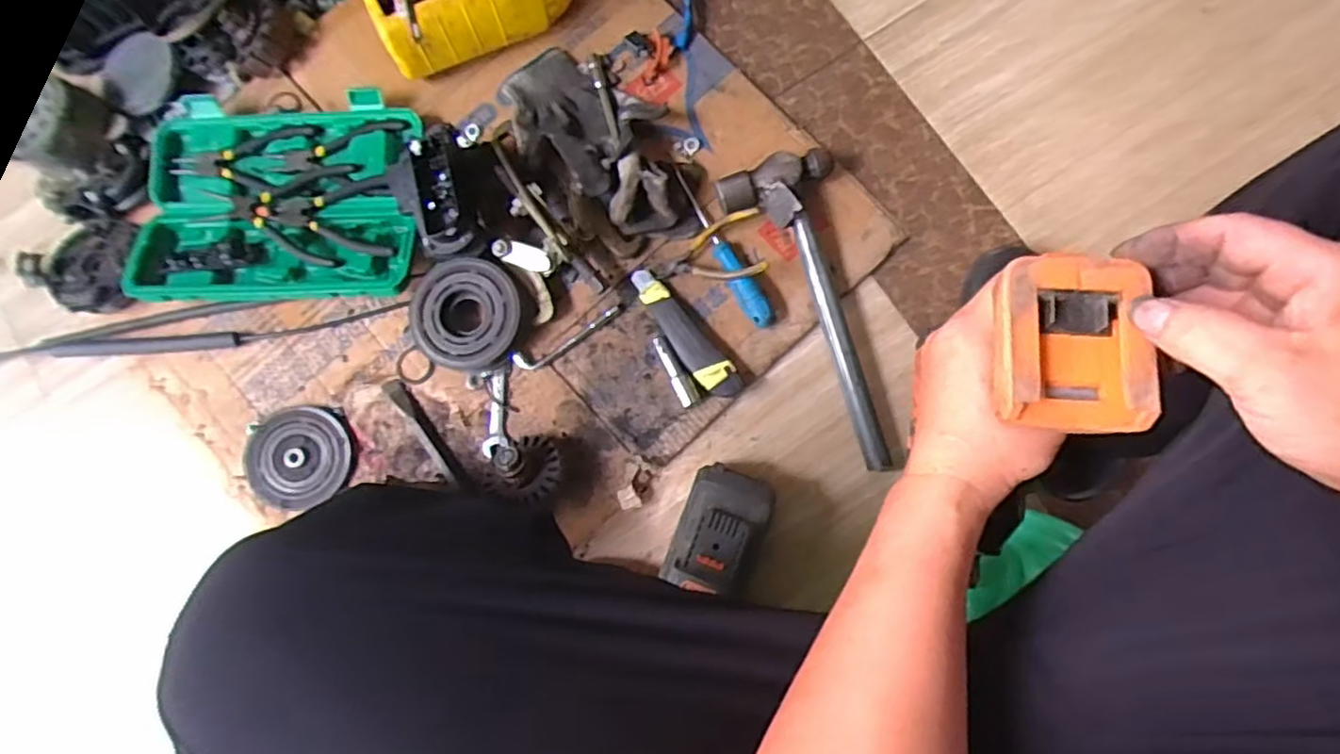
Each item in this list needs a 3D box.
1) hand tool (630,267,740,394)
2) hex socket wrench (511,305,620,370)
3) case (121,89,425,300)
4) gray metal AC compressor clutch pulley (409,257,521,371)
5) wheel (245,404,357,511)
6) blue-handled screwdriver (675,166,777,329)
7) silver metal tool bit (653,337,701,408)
[{"bbox_3d":[0.013,-0.044,0.689,0.034,0.022,0.157,-37,82,-4],"label":"hand tool"},{"bbox_3d":[-0.103,-0.037,0.695,0.118,0.007,0.025,-24,80,0],"label":"hex socket wrench"},{"bbox_3d":[-0.414,-0.189,0.718,0.301,0.040,0.215,1,82,2],"label":"case"},{"bbox_3d":[-0.204,-0.062,0.686,0.112,0.040,0.108,0,82,2],"label":"gray metal AC compressor clutch pulley"},{"bbox_3d":[-0.366,0.079,0.681,0.096,0.026,0.100,0,82,2],"label":"wheel"},{"bbox_3d":[0.053,-0.132,0.696,0.023,0.026,0.187,-27,82,-2],"label":"blue-handled screwdriver"},{"bbox_3d":[0.005,-0.005,0.682,0.020,0.014,0.077,-28,82,-2],"label":"silver metal tool bit"}]

